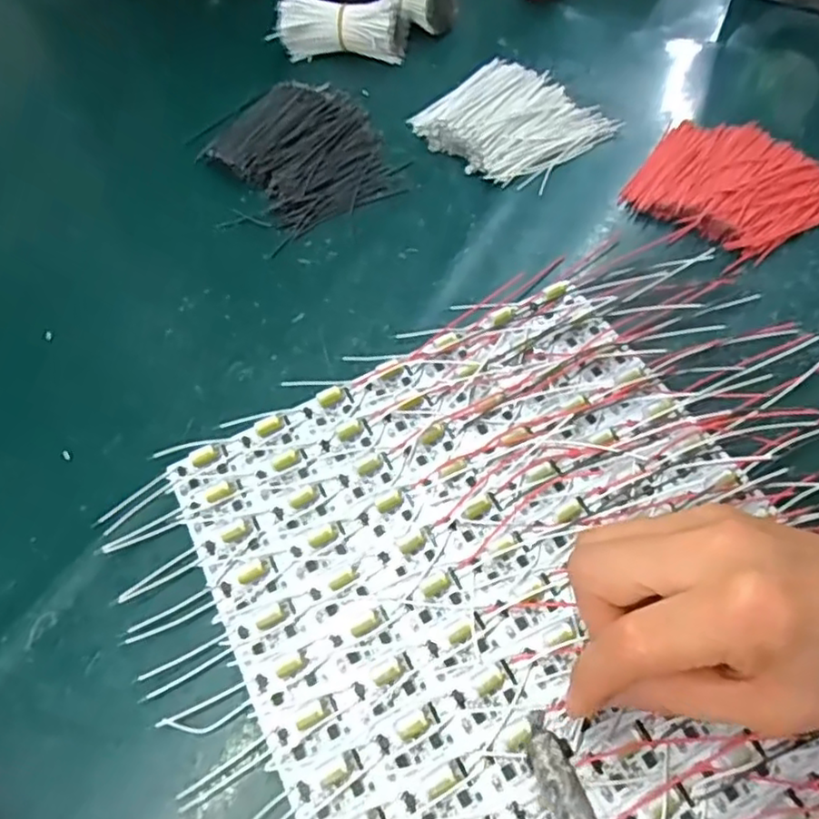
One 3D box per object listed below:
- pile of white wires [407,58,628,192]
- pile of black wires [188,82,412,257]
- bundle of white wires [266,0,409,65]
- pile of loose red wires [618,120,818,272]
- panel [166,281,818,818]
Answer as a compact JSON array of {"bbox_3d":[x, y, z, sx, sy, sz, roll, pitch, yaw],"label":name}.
[{"bbox_3d":[0.069,-0.195,0.444,0.099,0.020,0.104,-40,66,-18],"label":"pile of white wires"},{"bbox_3d":[-0.073,-0.176,0.438,0.105,0.018,0.131,-31,64,-14],"label":"pile of black wires"},{"bbox_3d":[-0.051,-0.281,0.484,0.094,0.037,0.035,4,61,5],"label":"bundle of white wires"},{"bbox_3d":[0.197,-0.137,0.400,0.100,0.014,0.107,-40,66,-18],"label":"pile of loose red wires"},{"bbox_3d":[0.052,0.085,0.283,0.239,0.009,0.284,-26,62,-11],"label":"panel"}]

